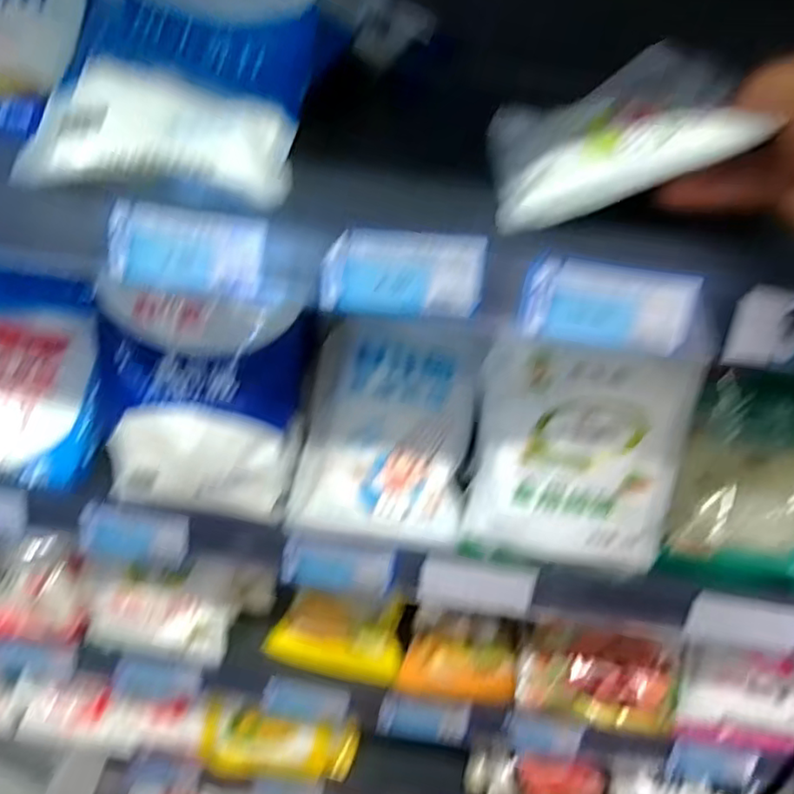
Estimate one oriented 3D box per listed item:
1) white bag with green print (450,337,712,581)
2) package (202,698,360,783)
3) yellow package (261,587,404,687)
[{"bbox_3d":[0.130,0.056,0.465,0.143,0.157,0.037,10,14,1],"label":"white bag with green print"},{"bbox_3d":[-0.143,0.422,0.752,0.185,0.064,0.051,7,39,0],"label":"package"},{"bbox_3d":[-0.063,0.247,0.654,0.139,0.038,0.076,9,39,2],"label":"yellow package"}]

